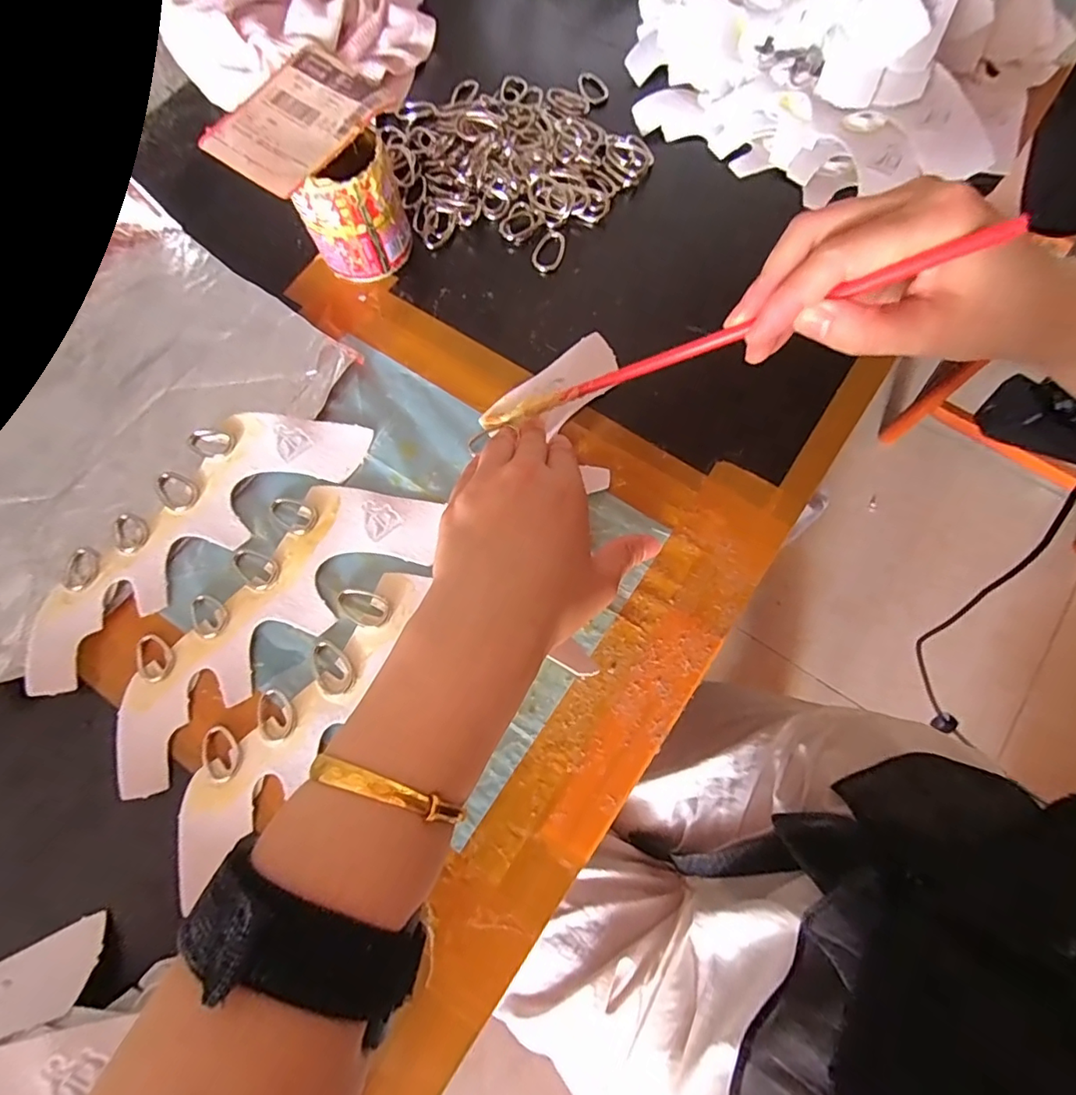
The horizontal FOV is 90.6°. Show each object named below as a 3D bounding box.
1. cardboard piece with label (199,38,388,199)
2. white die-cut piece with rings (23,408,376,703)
[{"bbox_3d":[-0.146,-0.258,0.320,0.074,0.004,0.096,35,81,11],"label":"cardboard piece with label"},{"bbox_3d":[-0.208,-0.019,0.318,0.217,0.009,0.081,-42,75,-10],"label":"white die-cut piece with rings"}]

